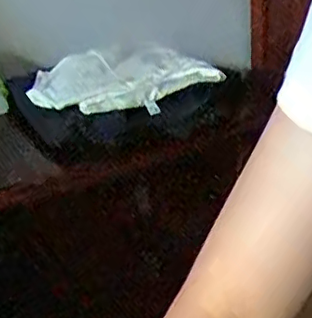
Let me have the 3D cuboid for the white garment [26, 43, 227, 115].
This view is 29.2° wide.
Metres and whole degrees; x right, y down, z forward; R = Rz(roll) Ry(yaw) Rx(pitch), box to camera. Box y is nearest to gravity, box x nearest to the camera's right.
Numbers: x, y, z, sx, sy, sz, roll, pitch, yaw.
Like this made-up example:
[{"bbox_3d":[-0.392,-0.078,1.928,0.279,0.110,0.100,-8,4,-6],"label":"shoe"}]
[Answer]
[{"bbox_3d":[-0.056,-0.135,0.998,0.291,0.042,0.220,-19,32,-23],"label":"white garment"}]

